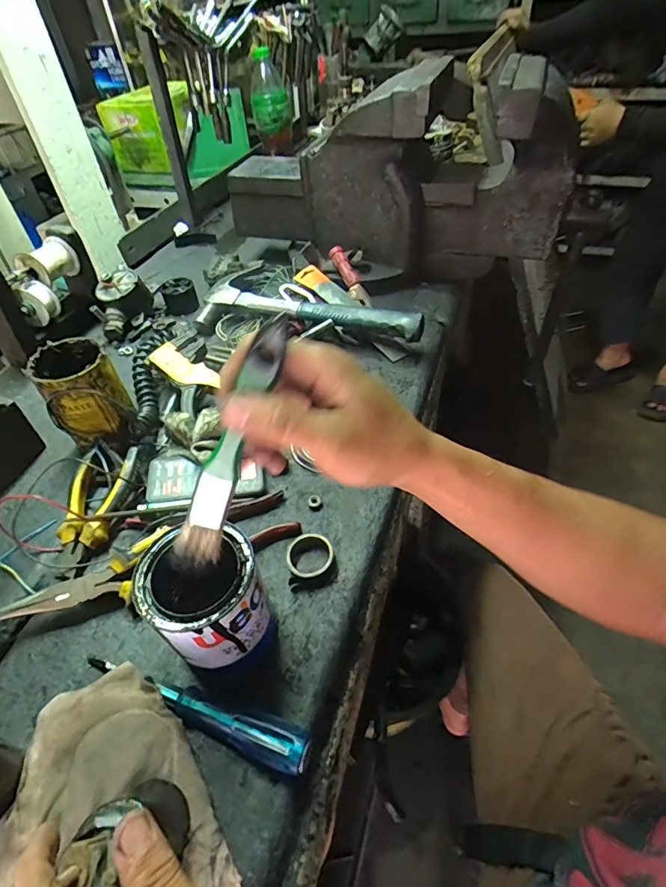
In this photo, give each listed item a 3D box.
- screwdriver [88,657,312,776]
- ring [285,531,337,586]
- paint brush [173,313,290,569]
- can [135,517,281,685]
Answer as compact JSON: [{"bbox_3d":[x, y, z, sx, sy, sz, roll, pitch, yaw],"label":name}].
[{"bbox_3d":[-0.107,0.195,0.331,0.188,0.025,0.026,12,49,15],"label":"screwdriver"},{"bbox_3d":[-0.020,0.106,0.417,0.046,0.019,0.046,-32,53,-23],"label":"ring"},{"bbox_3d":[-0.059,0.007,0.267,0.023,0.174,0.017,-1,35,-46],"label":"paint brush"},{"bbox_3d":[-0.094,0.121,0.347,0.080,0.116,0.084,-2,47,2],"label":"can"}]

